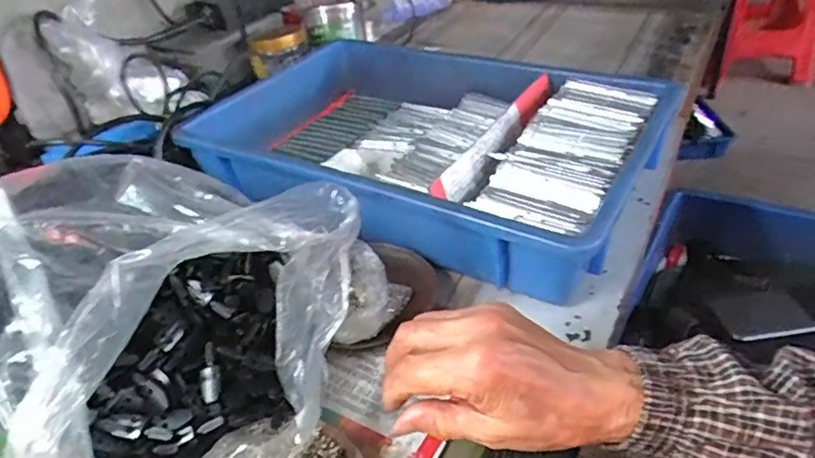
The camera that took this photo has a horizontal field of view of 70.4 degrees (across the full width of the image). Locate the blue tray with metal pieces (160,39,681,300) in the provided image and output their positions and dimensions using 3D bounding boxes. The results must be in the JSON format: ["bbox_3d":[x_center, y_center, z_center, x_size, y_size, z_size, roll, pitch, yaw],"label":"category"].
[{"bbox_3d":[0.004,-0.095,0.605,0.449,0.078,0.291,17,42,29],"label":"blue tray with metal pieces"}]

